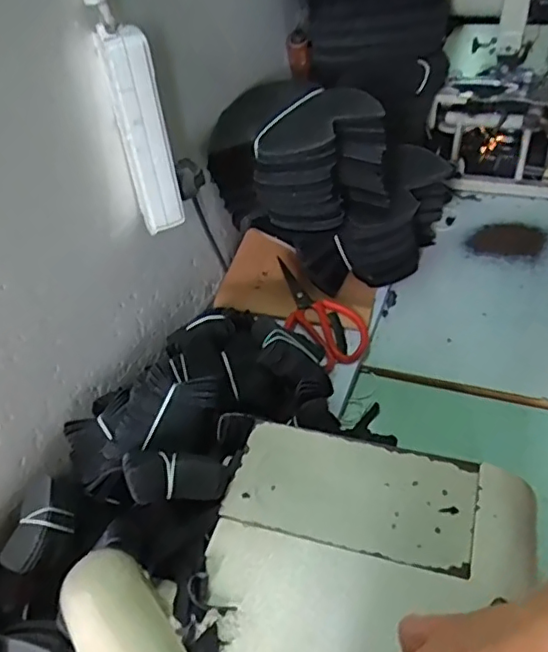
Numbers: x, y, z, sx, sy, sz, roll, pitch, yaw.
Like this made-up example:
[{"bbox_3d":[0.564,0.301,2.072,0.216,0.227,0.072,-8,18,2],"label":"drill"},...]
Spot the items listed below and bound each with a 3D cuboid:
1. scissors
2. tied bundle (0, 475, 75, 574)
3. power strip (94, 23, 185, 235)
[{"bbox_3d":[0.048,-0.021,0.742,0.077,0.015,0.179,-32,60,-19],"label":"scissors"},{"bbox_3d":[-0.188,0.161,0.462,0.037,0.031,0.068,19,49,23],"label":"tied bundle"},{"bbox_3d":[-0.117,-0.174,0.519,0.042,0.170,0.052,-16,45,-10],"label":"power strip"}]

